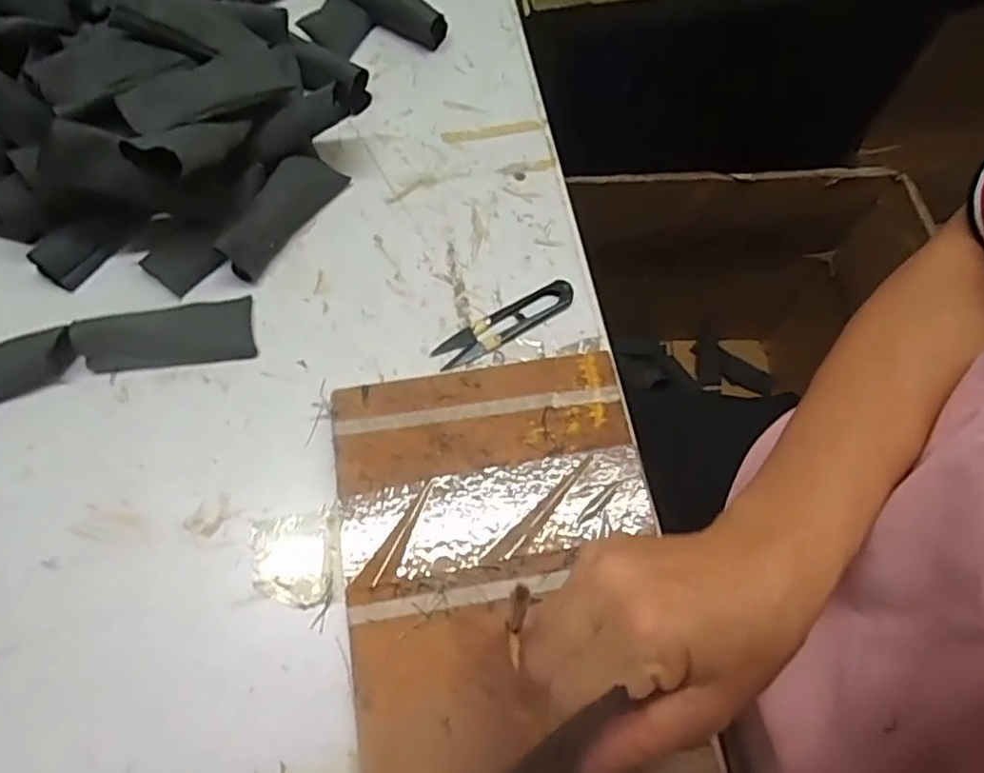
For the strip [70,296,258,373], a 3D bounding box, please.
[{"bbox_3d":[-0.208,-0.033,0.433,0.102,0.014,0.041,-7,83,-16],"label":"strip"}]

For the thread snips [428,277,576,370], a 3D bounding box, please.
[{"bbox_3d":[0.009,-0.042,0.445,0.100,0.005,0.022,-28,71,-12],"label":"thread snips"}]

